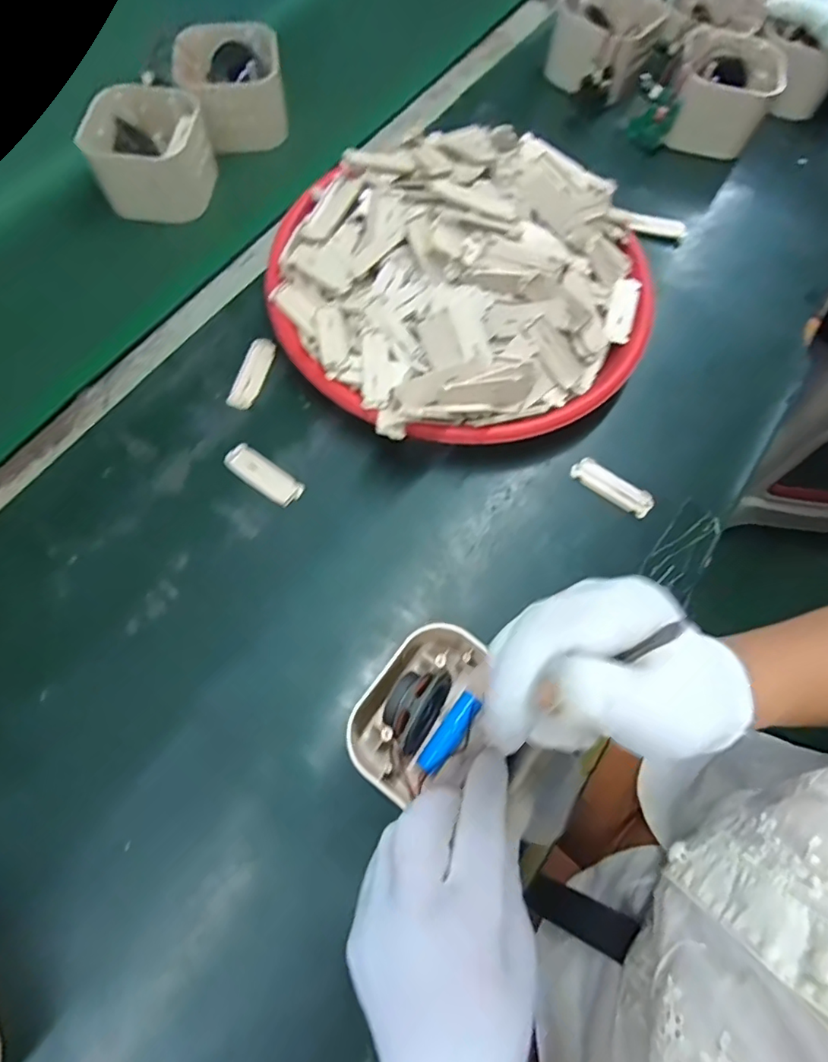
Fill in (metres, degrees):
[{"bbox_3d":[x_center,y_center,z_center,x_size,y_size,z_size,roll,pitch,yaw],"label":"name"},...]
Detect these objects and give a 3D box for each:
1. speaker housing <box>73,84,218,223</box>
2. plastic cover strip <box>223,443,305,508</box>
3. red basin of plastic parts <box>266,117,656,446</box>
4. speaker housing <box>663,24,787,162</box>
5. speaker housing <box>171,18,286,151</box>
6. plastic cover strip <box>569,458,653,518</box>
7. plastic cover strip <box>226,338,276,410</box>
[{"bbox_3d":[-0.221,-0.328,0.471,0.088,0.060,0.092,7,68,1],"label":"speaker housing"},{"bbox_3d":[-0.107,-0.041,0.388,0.060,0.004,0.023,35,72,12],"label":"plastic cover strip"},{"bbox_3d":[0.038,-0.191,0.410,0.275,0.090,0.259,0,68,-1],"label":"red basin of plastic parts"},{"bbox_3d":[0.290,-0.414,0.520,0.086,0.062,0.092,12,69,3],"label":"speaker housing"},{"bbox_3d":[-0.163,-0.402,0.503,0.103,0.066,0.092,-14,70,-7],"label":"speaker housing"},{"bbox_3d":[0.145,-0.032,0.397,0.061,0.004,0.022,33,71,11],"label":"plastic cover strip"},{"bbox_3d":[-0.124,-0.121,0.418,0.020,0.005,0.062,14,69,4],"label":"plastic cover strip"}]

